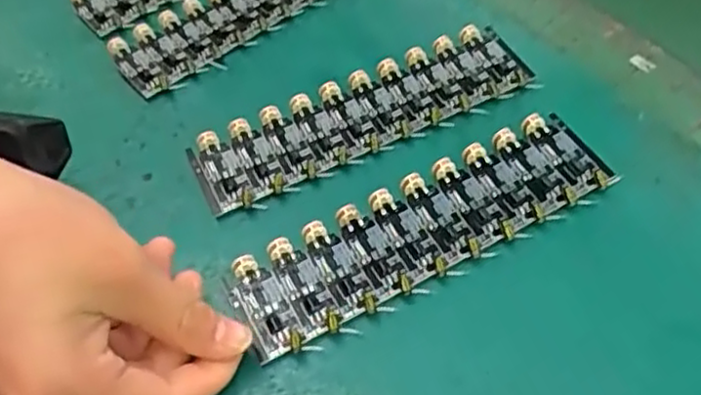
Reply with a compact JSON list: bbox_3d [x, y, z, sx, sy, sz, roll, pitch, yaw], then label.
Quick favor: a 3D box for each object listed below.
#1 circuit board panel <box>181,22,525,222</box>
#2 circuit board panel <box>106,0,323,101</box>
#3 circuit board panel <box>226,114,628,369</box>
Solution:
[{"bbox_3d":[0.006,-0.041,0.330,0.162,0.009,0.046,-22,54,-14],"label":"circuit board panel"},{"bbox_3d":[-0.060,-0.108,0.392,0.153,0.008,0.052,-34,58,-22],"label":"circuit board panel"},{"bbox_3d":[0.030,0.011,0.287,0.161,0.009,0.046,-25,55,-16],"label":"circuit board panel"}]

